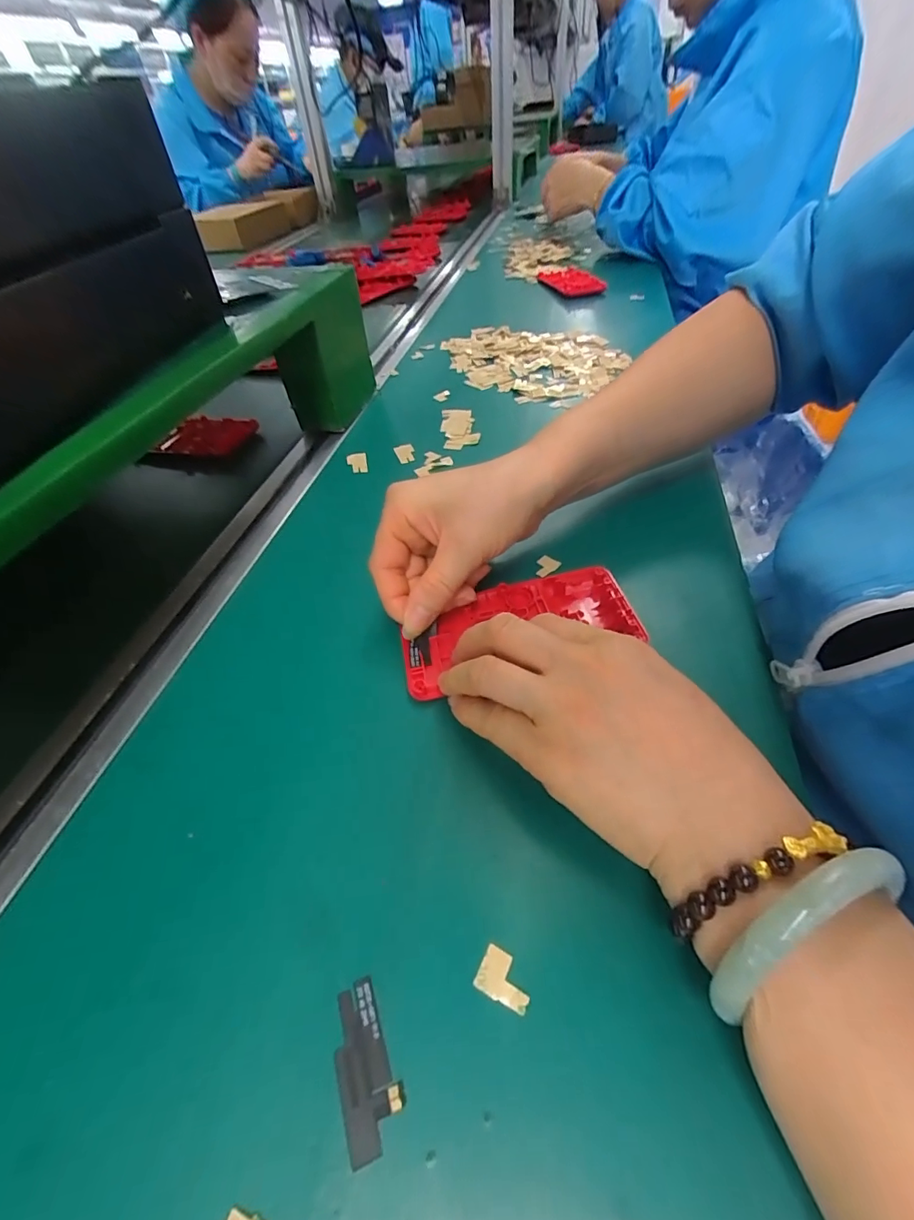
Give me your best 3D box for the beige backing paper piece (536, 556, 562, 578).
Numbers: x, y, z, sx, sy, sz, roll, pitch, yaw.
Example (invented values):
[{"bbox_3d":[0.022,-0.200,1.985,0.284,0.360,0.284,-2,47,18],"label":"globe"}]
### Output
[{"bbox_3d":[0.055,-0.027,0.296,0.014,0.004,0.018,27,56,28],"label":"beige backing paper piece"}]

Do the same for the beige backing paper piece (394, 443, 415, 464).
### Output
[{"bbox_3d":[-0.043,-0.133,0.406,0.015,0.004,0.027,-18,48,-10],"label":"beige backing paper piece"}]

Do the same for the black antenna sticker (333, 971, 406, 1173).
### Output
[{"bbox_3d":[-0.029,0.141,0.148,0.017,0.004,0.040,-19,48,-11],"label":"black antenna sticker"}]

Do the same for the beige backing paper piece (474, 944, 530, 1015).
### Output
[{"bbox_3d":[0.016,0.123,0.160,0.018,0.004,0.013,20,53,23],"label":"beige backing paper piece"}]

